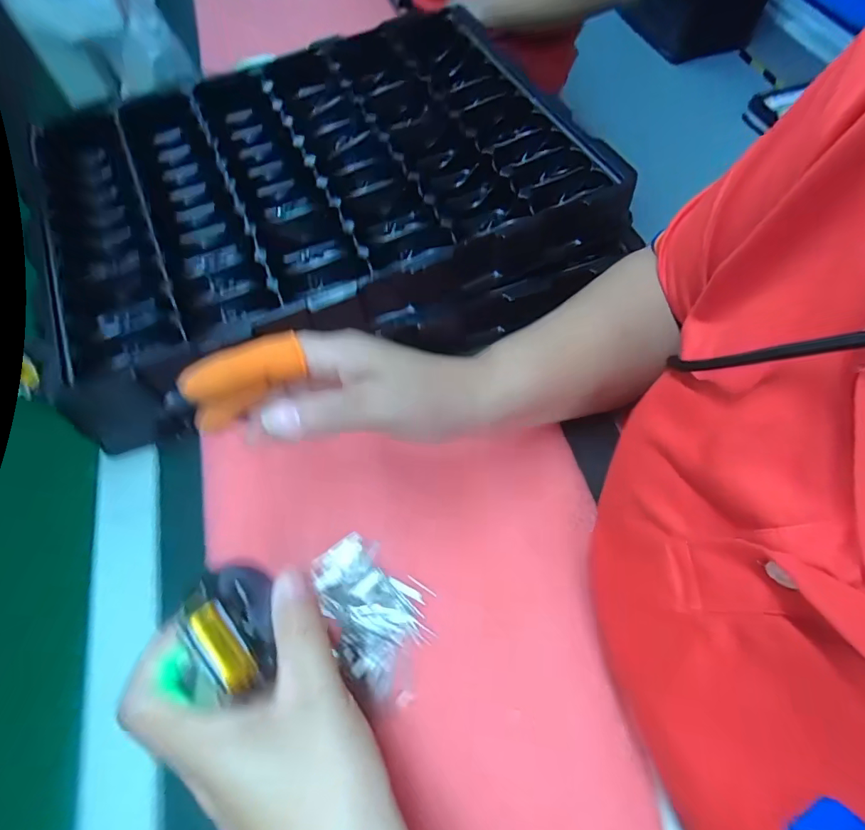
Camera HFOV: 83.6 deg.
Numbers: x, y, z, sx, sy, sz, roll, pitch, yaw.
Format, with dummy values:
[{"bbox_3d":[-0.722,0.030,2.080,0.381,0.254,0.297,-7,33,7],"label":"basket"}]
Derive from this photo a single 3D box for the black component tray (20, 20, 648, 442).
[{"bbox_3d":[-0.098,-0.208,0.436,0.456,0.061,0.367,-21,62,-8],"label":"black component tray"}]

